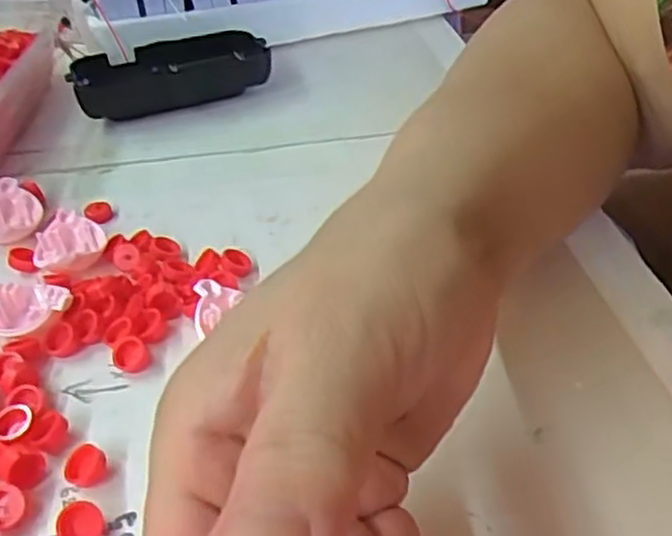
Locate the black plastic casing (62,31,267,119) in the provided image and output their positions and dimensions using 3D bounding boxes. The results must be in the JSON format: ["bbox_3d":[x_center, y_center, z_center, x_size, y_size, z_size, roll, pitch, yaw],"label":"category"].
[{"bbox_3d":[-0.097,-0.114,0.432,0.112,0.027,0.044,-17,40,-19],"label":"black plastic casing"}]

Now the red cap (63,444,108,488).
[{"bbox_3d":[-0.076,0.060,0.222,0.012,0.007,0.011,-1,38,1],"label":"red cap"}]

